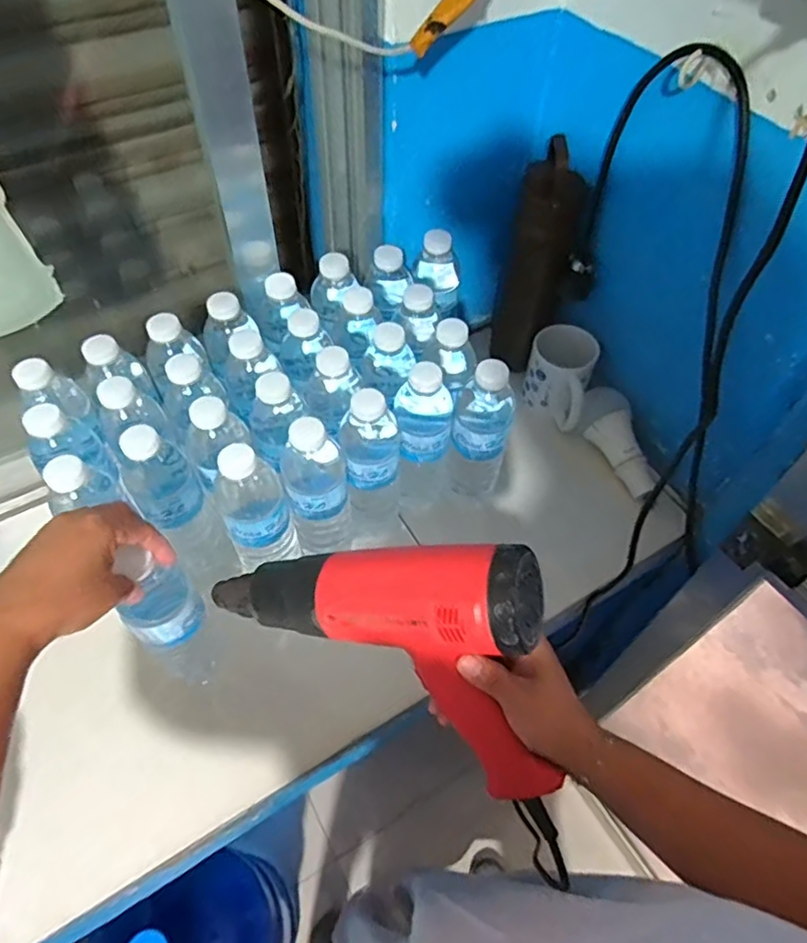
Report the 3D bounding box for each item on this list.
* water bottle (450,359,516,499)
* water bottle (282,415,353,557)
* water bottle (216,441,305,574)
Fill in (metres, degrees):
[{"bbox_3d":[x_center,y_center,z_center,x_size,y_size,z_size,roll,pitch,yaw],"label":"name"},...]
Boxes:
[{"bbox_3d":[0.079,-0.035,0.644,0.069,0.196,0.058,12,55,7],"label":"water bottle"},{"bbox_3d":[-0.082,0.026,0.603,0.057,0.202,0.051,-8,56,-7],"label":"water bottle"},{"bbox_3d":[-0.136,0.038,0.570,0.065,0.158,0.058,-17,57,-13],"label":"water bottle"}]

